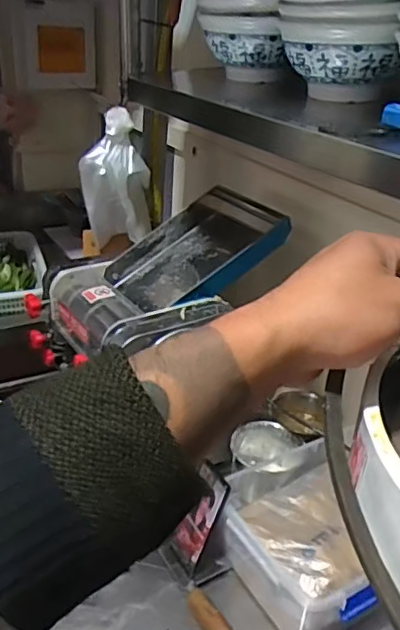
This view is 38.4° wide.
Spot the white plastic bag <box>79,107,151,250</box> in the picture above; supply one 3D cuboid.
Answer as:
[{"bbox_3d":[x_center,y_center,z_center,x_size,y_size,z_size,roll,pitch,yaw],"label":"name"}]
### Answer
[{"bbox_3d":[-0.161,-0.250,1.080,0.127,0.242,0.093,3,29,-2],"label":"white plastic bag"}]

